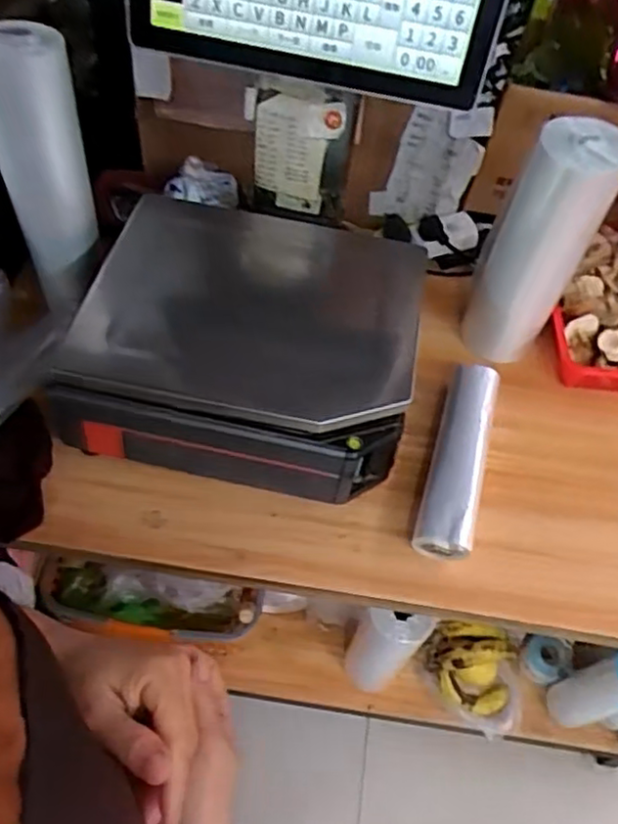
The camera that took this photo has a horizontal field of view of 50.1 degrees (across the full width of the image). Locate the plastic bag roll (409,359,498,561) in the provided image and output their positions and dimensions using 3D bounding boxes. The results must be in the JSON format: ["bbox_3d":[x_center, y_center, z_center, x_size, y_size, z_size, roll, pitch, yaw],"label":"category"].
[{"bbox_3d":[0.178,0.049,0.788,0.058,0.049,0.262,16,55,6],"label":"plastic bag roll"}]

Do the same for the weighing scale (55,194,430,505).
[{"bbox_3d":[-0.075,-0.080,0.808,0.392,0.167,0.335,12,55,3],"label":"weighing scale"}]

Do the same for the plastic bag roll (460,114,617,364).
[{"bbox_3d":[0.279,-0.201,0.816,0.108,0.311,0.091,21,56,10],"label":"plastic bag roll"}]

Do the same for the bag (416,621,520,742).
[{"bbox_3d":[0.320,0.517,1.286,0.208,0.124,0.155,19,55,7],"label":"bag"}]

